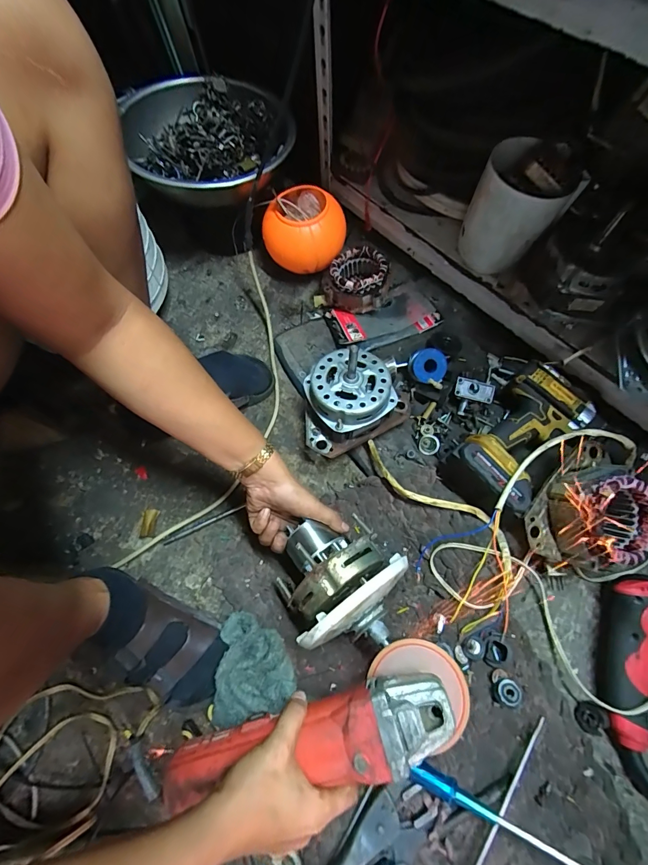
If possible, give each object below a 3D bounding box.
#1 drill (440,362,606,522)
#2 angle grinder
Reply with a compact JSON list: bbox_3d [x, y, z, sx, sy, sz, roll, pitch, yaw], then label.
[{"bbox_3d":[0.274,0.008,0.532,0.222,0.071,0.122,-42,72,-13],"label":"drill"},{"bbox_3d":[0.000,0.272,0.354,0.284,0.082,0.077,-13,68,-6],"label":"angle grinder"}]

